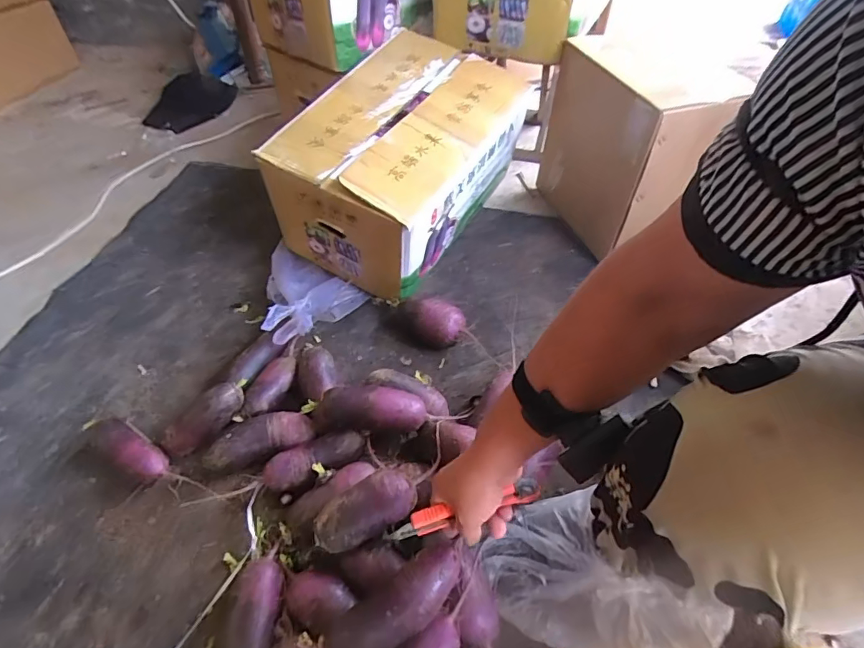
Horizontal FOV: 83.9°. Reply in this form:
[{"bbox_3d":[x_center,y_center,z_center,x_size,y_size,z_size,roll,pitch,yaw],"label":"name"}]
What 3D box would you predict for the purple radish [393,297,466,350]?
[{"bbox_3d":[-0.007,-0.002,0.873,0.137,0.075,0.070,16,52,9],"label":"purple radish"}]

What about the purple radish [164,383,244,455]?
[{"bbox_3d":[-0.339,0.144,0.712,0.140,0.049,0.054,-43,64,-5],"label":"purple radish"}]

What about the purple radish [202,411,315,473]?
[{"bbox_3d":[-0.262,0.172,0.727,0.164,0.049,0.065,-14,49,-12],"label":"purple radish"}]

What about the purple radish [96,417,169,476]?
[{"bbox_3d":[-0.446,0.192,0.720,0.137,0.050,0.048,25,53,21],"label":"purple radish"}]

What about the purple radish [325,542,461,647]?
[{"bbox_3d":[-0.037,0.308,0.527,0.163,0.050,0.062,-35,61,-10],"label":"purple radish"}]

